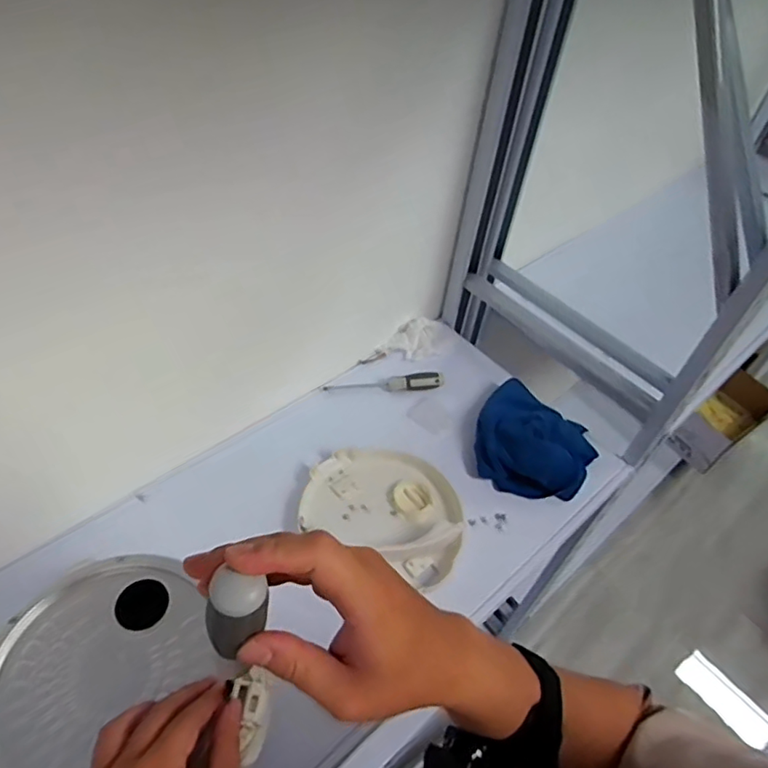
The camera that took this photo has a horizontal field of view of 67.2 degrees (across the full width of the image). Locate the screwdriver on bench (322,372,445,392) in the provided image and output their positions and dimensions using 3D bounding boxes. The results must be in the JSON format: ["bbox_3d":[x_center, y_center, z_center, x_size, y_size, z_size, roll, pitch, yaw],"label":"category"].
[{"bbox_3d":[0.001,-0.005,0.906,0.186,0.025,0.031,2,49,-5],"label":"screwdriver on bench"}]

